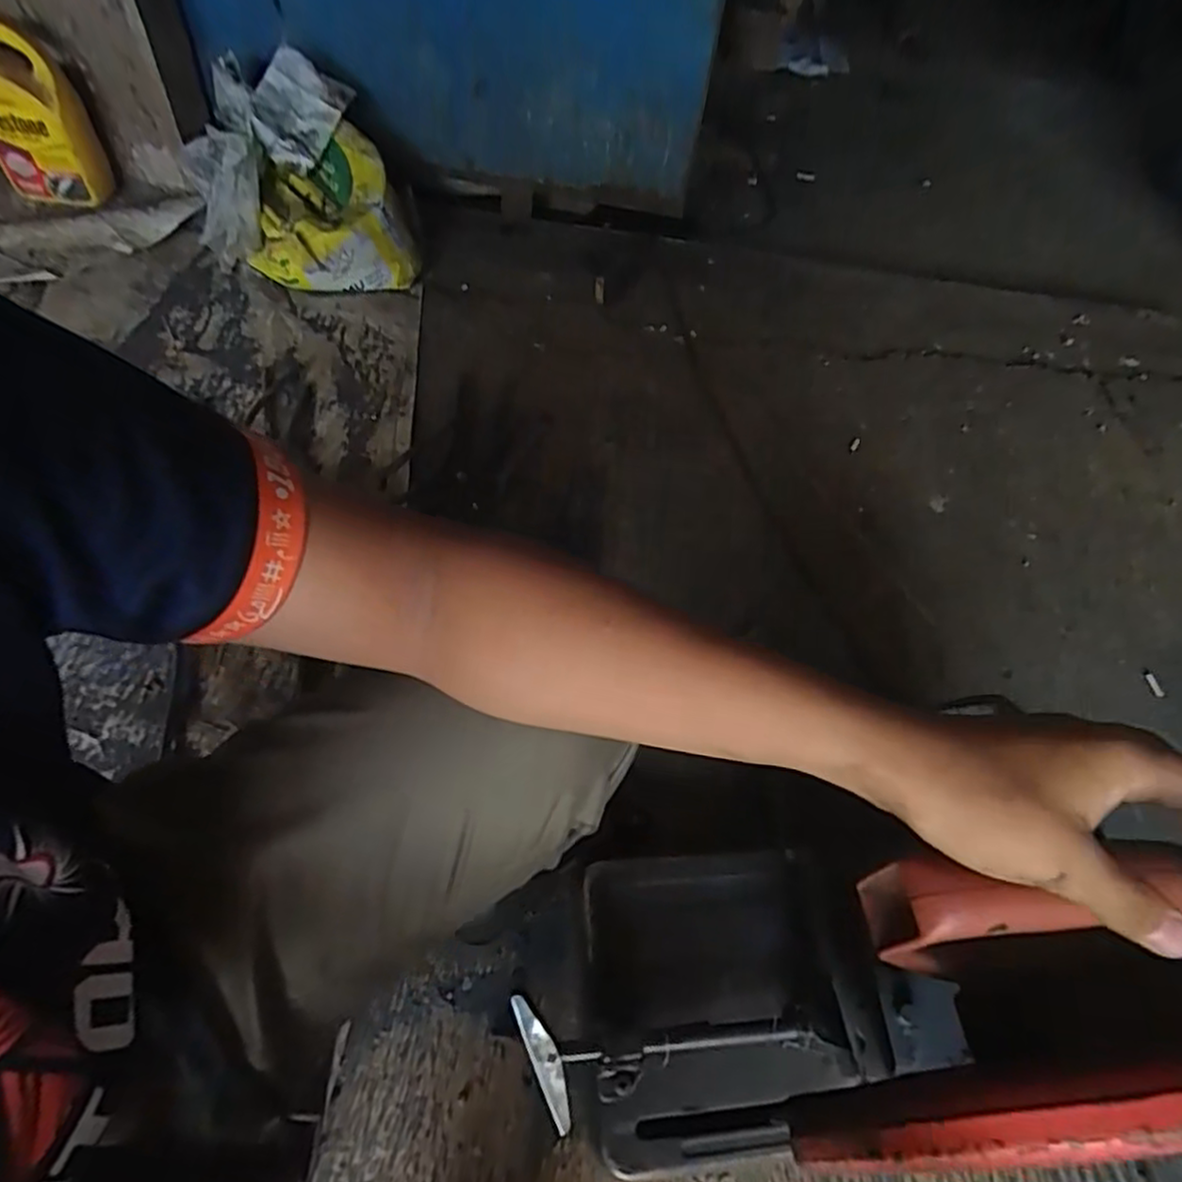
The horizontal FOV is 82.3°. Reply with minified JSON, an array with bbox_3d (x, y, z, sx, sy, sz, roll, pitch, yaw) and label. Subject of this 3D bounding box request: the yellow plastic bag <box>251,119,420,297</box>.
[{"bbox_3d":[-0.548,-0.781,1.413,0.323,0.155,0.313,-15,57,-15],"label":"yellow plastic bag"}]

